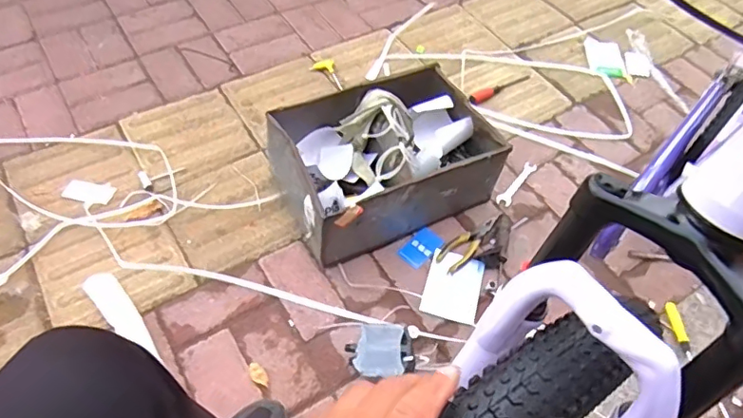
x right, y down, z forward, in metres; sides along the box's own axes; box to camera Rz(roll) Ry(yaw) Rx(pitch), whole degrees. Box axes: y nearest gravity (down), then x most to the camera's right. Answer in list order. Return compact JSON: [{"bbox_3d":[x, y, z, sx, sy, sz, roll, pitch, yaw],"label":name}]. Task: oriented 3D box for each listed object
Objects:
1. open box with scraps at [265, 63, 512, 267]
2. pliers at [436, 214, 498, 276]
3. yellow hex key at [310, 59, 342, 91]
[{"bbox_3d":[0.026,-0.101,1.106,0.421,0.187,0.295,-22,59,-18],"label":"open box with scraps"},{"bbox_3d":[0.203,0.061,1.073,0.177,0.012,0.047,-36,64,-26],"label":"pliers"},{"bbox_3d":[-0.115,-0.336,1.349,0.060,0.016,0.106,-14,56,-14],"label":"yellow hex key"}]

